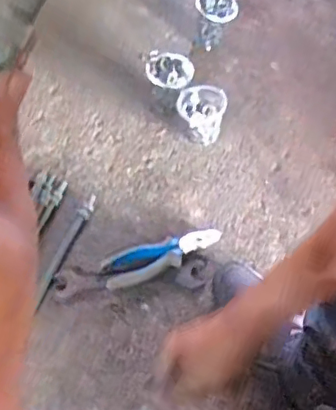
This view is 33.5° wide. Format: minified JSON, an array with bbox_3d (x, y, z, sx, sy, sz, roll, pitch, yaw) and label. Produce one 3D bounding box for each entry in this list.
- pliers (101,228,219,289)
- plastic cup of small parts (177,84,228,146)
[{"bbox_3d":[-0.007,0.072,0.786,0.171,0.021,0.053,-15,60,-14],"label":"pliers"},{"bbox_3d":[0.050,-0.138,0.892,0.072,0.084,0.067,2,57,-3],"label":"plastic cup of small parts"}]

